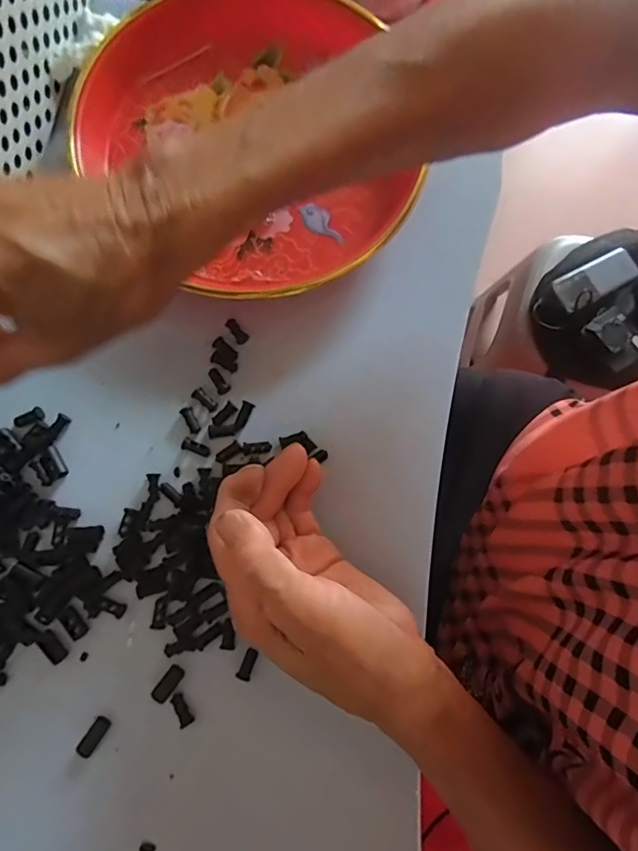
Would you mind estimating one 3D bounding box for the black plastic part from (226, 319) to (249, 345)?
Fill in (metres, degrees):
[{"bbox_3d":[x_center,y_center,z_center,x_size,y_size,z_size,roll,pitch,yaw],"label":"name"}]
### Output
[{"bbox_3d":[-0.051,-0.059,0.310,0.008,0.004,0.018,-40,82,-8],"label":"black plastic part"}]

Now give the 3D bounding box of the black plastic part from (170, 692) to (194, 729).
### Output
[{"bbox_3d":[-0.073,0.152,0.267,0.006,0.004,0.016,-31,81,-7],"label":"black plastic part"}]

